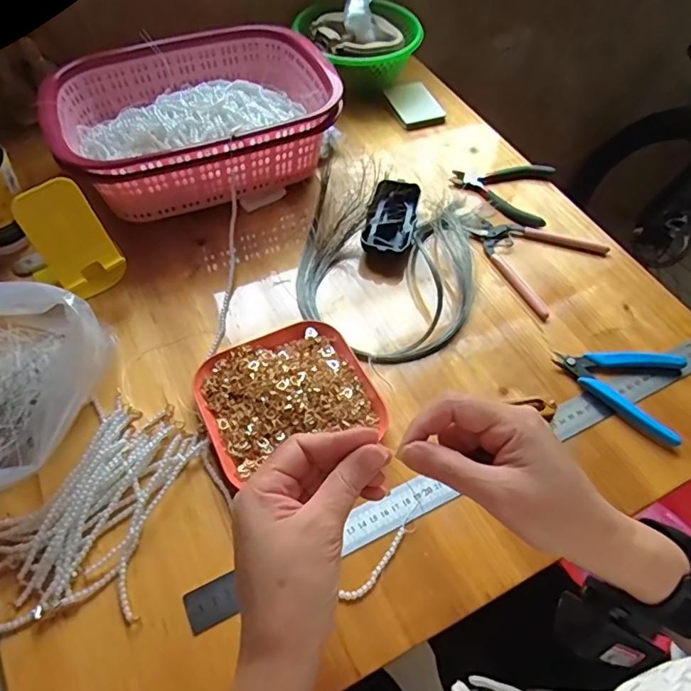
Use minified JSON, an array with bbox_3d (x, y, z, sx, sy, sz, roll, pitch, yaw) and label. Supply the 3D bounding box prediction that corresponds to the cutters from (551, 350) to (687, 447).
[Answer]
[{"bbox_3d":[0.249,0.034,0.489,0.111,0.015,0.088,18,57,11],"label":"cutters"}]

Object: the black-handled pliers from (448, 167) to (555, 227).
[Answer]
[{"bbox_3d":[0.184,-0.191,0.633,0.115,0.017,0.100,14,56,8],"label":"black-handled pliers"}]

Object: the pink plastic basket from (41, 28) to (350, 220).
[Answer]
[{"bbox_3d":[-0.170,-0.259,0.614,0.303,0.086,0.218,-26,60,-18],"label":"pink plastic basket"}]

